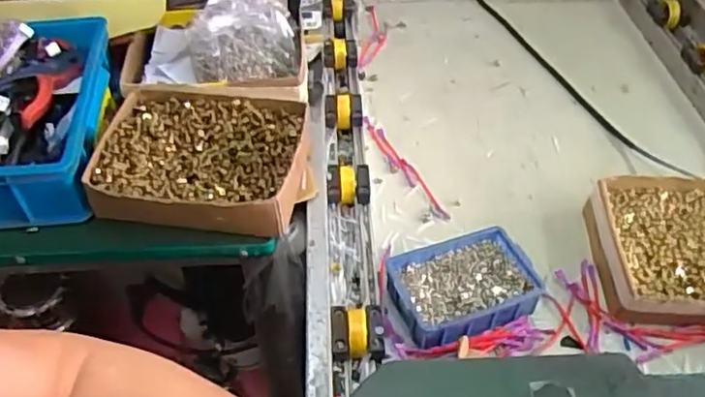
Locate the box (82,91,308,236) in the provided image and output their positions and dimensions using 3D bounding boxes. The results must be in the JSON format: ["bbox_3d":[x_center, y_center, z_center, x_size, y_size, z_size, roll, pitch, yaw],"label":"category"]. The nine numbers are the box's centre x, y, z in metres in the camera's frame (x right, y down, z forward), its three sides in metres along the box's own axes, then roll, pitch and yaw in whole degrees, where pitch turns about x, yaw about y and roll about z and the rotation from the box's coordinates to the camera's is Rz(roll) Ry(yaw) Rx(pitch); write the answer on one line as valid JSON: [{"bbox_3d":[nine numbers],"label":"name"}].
[{"bbox_3d":[-0.165,-0.042,0.686,0.216,0.052,0.176,3,45,3],"label":"box"}]

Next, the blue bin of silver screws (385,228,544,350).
[{"bbox_3d":[0.118,0.097,0.674,0.149,0.050,0.101,-16,47,-15],"label":"blue bin of silver screws"}]

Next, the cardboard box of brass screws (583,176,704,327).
[{"bbox_3d":[0.392,0.056,0.711,0.225,0.045,0.207,6,45,6],"label":"cardboard box of brass screws"}]

